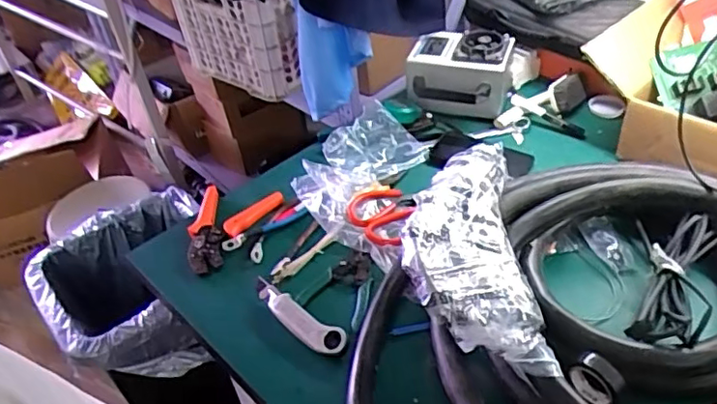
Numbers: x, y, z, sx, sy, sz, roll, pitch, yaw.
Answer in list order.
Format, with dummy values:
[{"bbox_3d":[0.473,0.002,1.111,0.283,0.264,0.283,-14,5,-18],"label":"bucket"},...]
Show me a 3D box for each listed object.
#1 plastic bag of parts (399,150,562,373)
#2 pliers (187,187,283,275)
[{"bbox_3d":[0.128,0.043,0.732,0.149,0.090,0.333,-5,40,3],"label":"plastic bag of parts"},{"bbox_3d":[-0.218,0.031,0.950,0.111,0.027,0.182,17,46,26],"label":"pliers"}]

